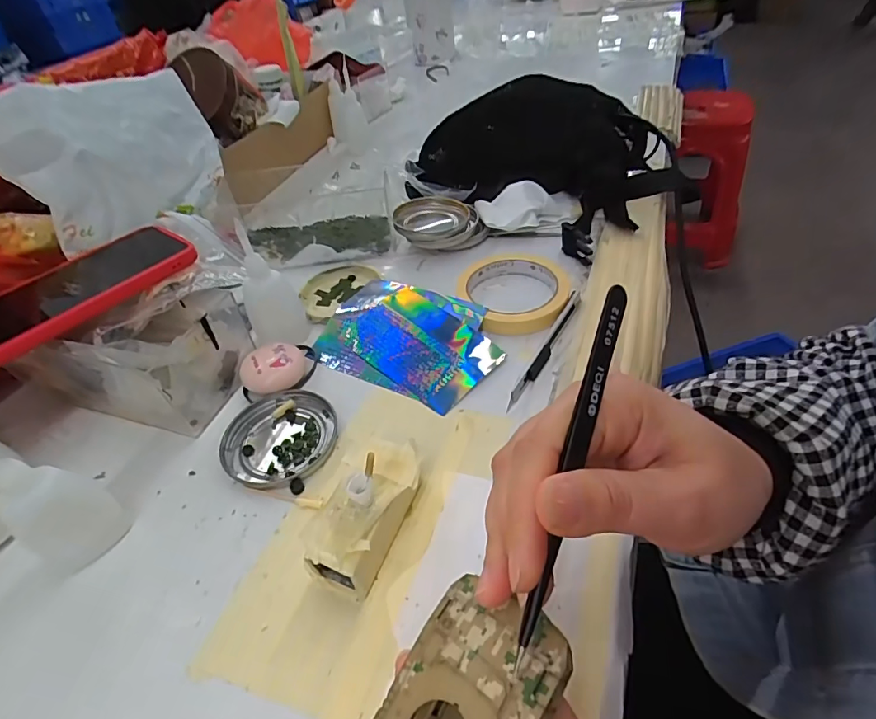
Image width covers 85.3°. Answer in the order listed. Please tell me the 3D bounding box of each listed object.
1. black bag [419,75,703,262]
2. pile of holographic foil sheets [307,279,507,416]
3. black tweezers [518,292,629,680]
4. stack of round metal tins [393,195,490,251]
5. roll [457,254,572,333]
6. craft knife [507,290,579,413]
[{"bbox_3d":[0.124,-0.242,0.543,0.195,0.093,0.294,-30,48,-20],"label":"black bag"},{"bbox_3d":[-0.024,-0.021,0.394,0.152,0.016,0.104,18,50,25],"label":"pile of holographic foil sheets"},{"bbox_3d":[0.045,0.036,0.162,0.008,0.009,0.129,15,85,20],"label":"black tweezers"},{"bbox_3d":[0.002,-0.144,0.505,0.092,0.030,0.081,-8,44,1],"label":"stack of round metal tins"},{"bbox_3d":[0.070,-0.062,0.421,0.093,0.017,0.096,-4,44,4],"label":"roll"},{"bbox_3d":[0.087,-0.011,0.373,0.009,0.013,0.134,19,51,26],"label":"craft knife"}]

